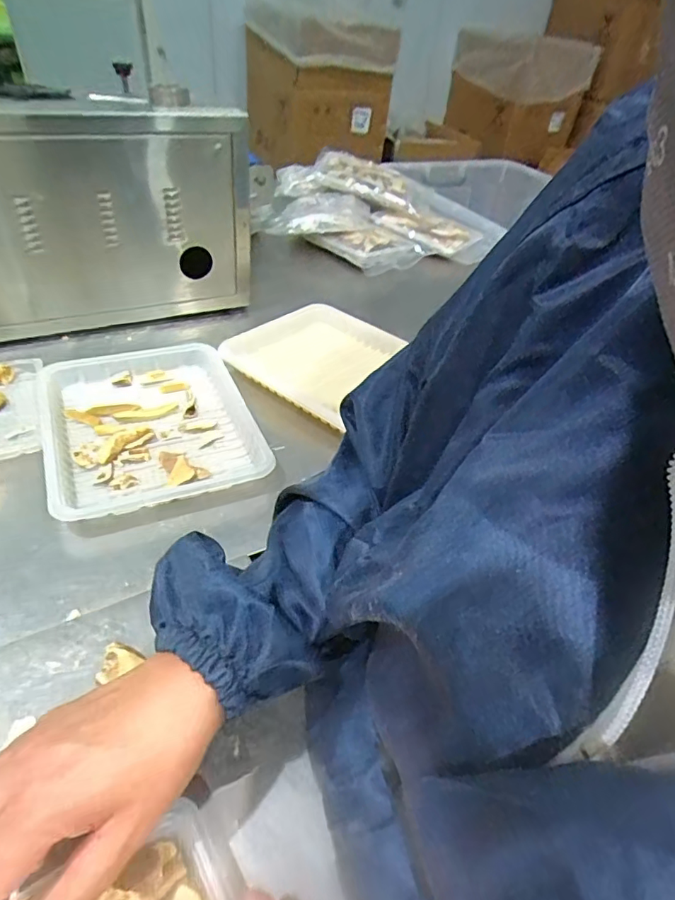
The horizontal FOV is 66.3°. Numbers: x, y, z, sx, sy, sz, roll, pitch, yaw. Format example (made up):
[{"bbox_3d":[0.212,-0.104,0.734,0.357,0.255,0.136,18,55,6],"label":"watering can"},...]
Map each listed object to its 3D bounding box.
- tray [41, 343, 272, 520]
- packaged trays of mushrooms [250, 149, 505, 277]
[{"bbox_3d":[-0.199,-0.033,0.562,0.209,0.029,0.251,-14,46,-22],"label":"tray"},{"bbox_3d":[0.078,-0.504,1.071,0.449,0.097,0.396,8,42,1],"label":"packaged trays of mushrooms"}]

